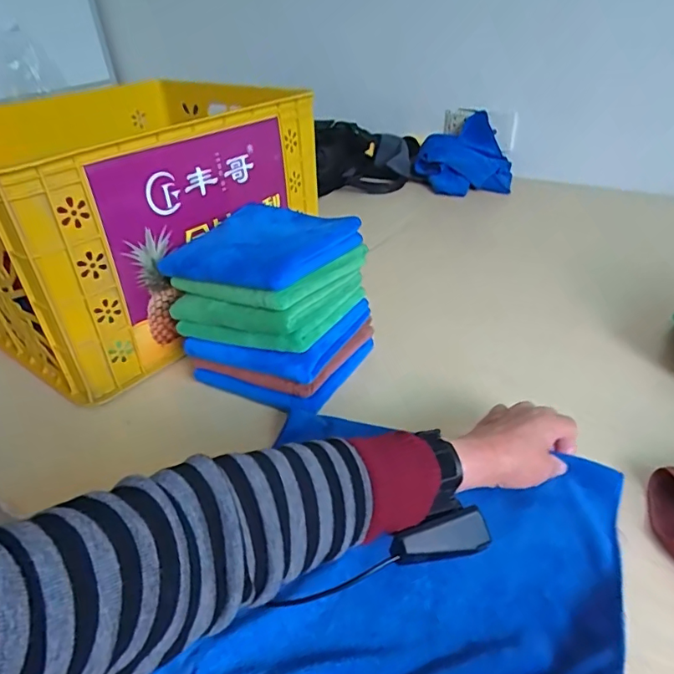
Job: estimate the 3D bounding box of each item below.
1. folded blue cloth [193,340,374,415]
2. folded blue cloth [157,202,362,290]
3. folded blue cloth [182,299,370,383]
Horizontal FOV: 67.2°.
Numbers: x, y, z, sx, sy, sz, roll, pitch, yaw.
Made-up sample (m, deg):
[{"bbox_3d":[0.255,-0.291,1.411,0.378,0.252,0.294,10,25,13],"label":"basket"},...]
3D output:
[{"bbox_3d":[-0.065,0.028,0.639,0.172,0.034,0.153,16,38,27],"label":"folded blue cloth"},{"bbox_3d":[-0.085,-0.102,0.558,0.165,0.031,0.156,14,37,25],"label":"folded blue cloth"},{"bbox_3d":[-0.068,-0.014,0.613,0.161,0.033,0.161,12,36,23],"label":"folded blue cloth"}]

